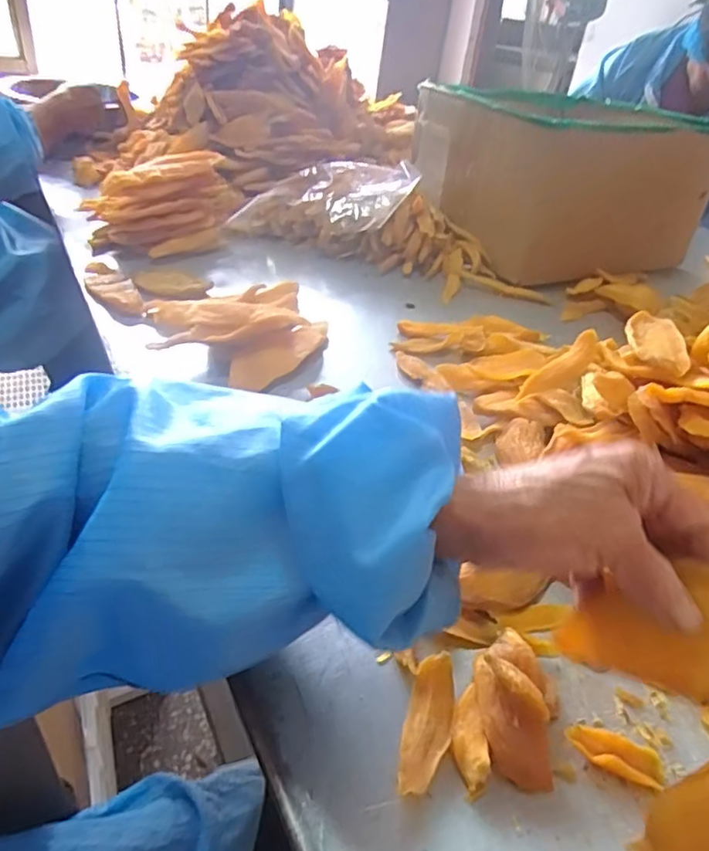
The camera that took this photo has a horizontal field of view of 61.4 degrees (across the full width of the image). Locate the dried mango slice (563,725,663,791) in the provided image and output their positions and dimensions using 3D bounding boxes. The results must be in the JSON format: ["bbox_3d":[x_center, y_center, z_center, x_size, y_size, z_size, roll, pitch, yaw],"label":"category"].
[{"bbox_3d":[0.132,0.168,0.306,0.046,0.010,0.017,18,37,15],"label":"dried mango slice"}]

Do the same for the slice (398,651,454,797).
[{"bbox_3d":[0.038,0.152,0.304,0.022,0.012,0.071,12,36,7],"label":"slice"}]

